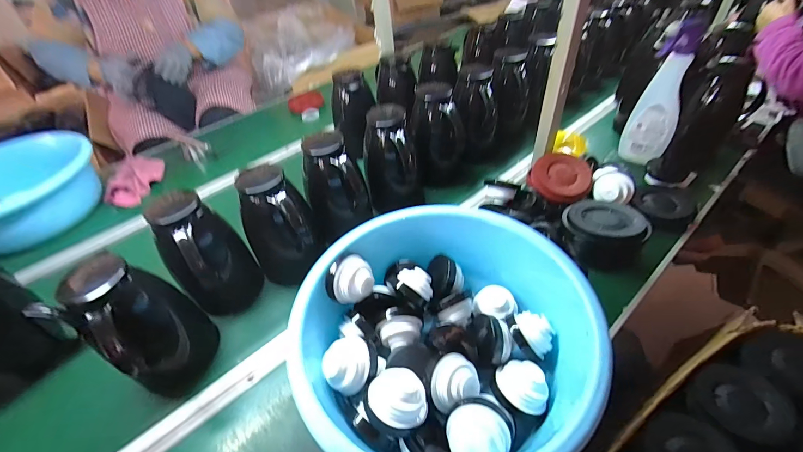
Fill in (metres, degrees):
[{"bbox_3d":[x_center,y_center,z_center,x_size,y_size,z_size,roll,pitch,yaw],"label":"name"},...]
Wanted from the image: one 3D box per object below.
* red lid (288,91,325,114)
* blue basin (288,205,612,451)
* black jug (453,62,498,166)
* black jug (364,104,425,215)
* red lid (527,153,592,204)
[{"bbox_3d":[-0.311,-0.406,1.150,0.113,0.026,0.104,-14,44,-6],"label":"red lid"},{"bbox_3d":[0.052,0.157,0.481,0.366,0.141,0.348,-4,44,4],"label":"blue basin"},{"bbox_3d":[0.180,-0.264,0.835,0.098,0.202,0.116,4,45,12],"label":"black jug"},{"bbox_3d":[-0.022,-0.143,0.727,0.109,0.180,0.116,-8,44,0],"label":"black jug"},{"bbox_3d":[0.337,-0.099,0.739,0.118,0.028,0.108,-13,71,1],"label":"red lid"}]

